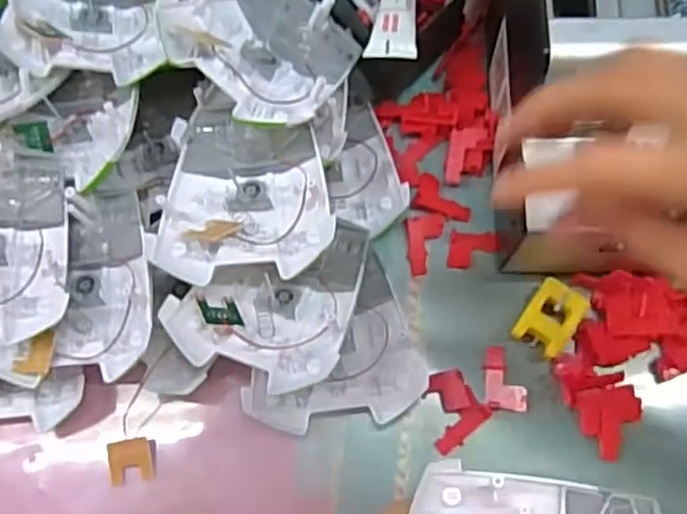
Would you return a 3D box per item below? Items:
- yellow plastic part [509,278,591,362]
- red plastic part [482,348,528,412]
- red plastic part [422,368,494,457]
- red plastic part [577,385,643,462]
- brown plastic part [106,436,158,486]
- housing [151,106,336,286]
[{"bbox_3d":[0.123,0.036,0.407,0.030,0.013,0.041,33,78,11],"label":"yellow plastic part"},{"bbox_3d":[0.095,0.072,0.409,0.023,0.008,0.038,-3,74,2],"label":"red plastic part"},{"bbox_3d":[0.061,0.089,0.404,0.039,0.006,0.038,-41,76,-9],"label":"red plastic part"},{"bbox_3d":[0.156,0.095,0.398,0.038,0.005,0.040,-7,73,0],"label":"red plastic part"},{"bbox_3d":[-0.123,0.119,0.403,0.026,0.006,0.025,-7,73,1],"label":"brown plastic part"},{"bbox_3d":[-0.051,-0.034,0.380,0.091,0.027,0.098,8,74,5],"label":"housing"}]

